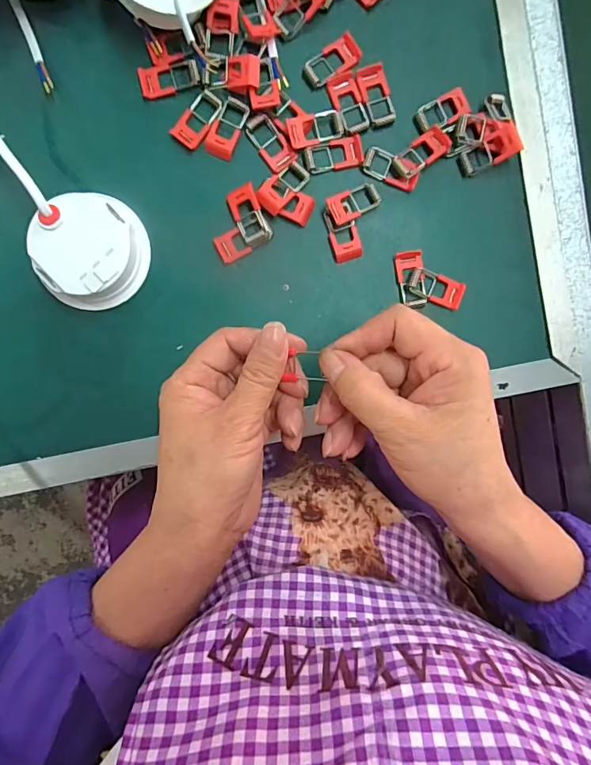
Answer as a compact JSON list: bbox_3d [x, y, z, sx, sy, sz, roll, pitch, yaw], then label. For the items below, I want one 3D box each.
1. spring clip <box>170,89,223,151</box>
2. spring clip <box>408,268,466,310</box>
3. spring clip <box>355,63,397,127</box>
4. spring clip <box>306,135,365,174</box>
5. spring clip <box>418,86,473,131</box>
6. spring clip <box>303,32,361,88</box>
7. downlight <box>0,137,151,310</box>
[{"bbox_3d":[-0.062,-0.167,0.282,0.019,0.004,0.037,38,91,-5],"label":"spring clip"},{"bbox_3d":[0.094,-0.063,0.296,0.037,0.006,0.019,22,93,-5],"label":"spring clip"},{"bbox_3d":[0.053,-0.185,0.286,0.018,0.004,0.036,-19,95,-2],"label":"spring clip"},{"bbox_3d":[0.026,-0.147,0.288,0.038,0.004,0.018,-14,95,-2],"label":"spring clip"},{"bbox_3d":[0.097,-0.176,0.287,0.036,0.008,0.019,-29,96,-1],"label":"spring clip"},{"bbox_3d":[0.024,-0.205,0.283,0.038,0.004,0.019,-35,96,0],"label":"spring clip"},{"bbox_3d":[-0.153,-0.120,0.256,0.065,0.027,0.168,-35,108,0],"label":"downlight"}]

